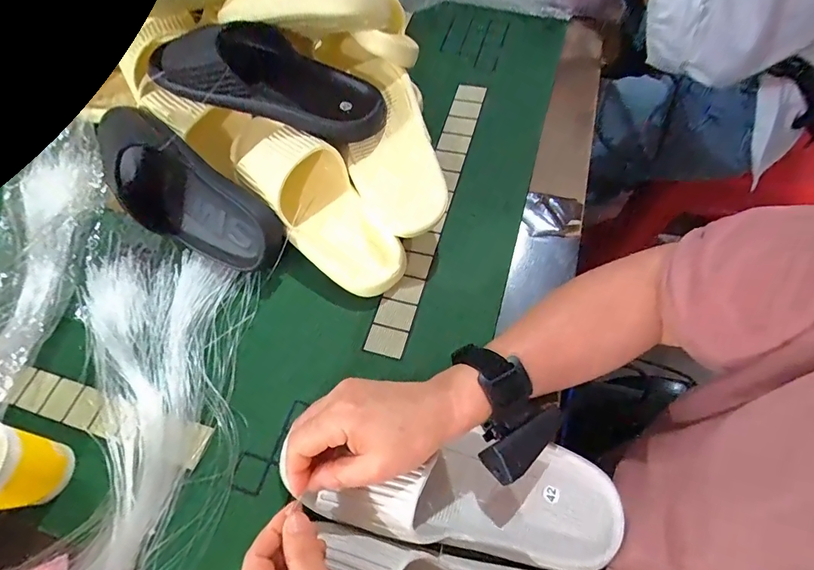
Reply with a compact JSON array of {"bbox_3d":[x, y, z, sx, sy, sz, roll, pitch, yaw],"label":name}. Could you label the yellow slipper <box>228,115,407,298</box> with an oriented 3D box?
[{"bbox_3d":[-0.098,-0.090,0.462,0.092,0.066,0.243,-41,86,-17],"label":"yellow slipper"}]

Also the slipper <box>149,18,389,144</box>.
[{"bbox_3d":[-0.147,-0.223,0.464,0.253,0.071,0.093,15,62,-7],"label":"slipper"}]

